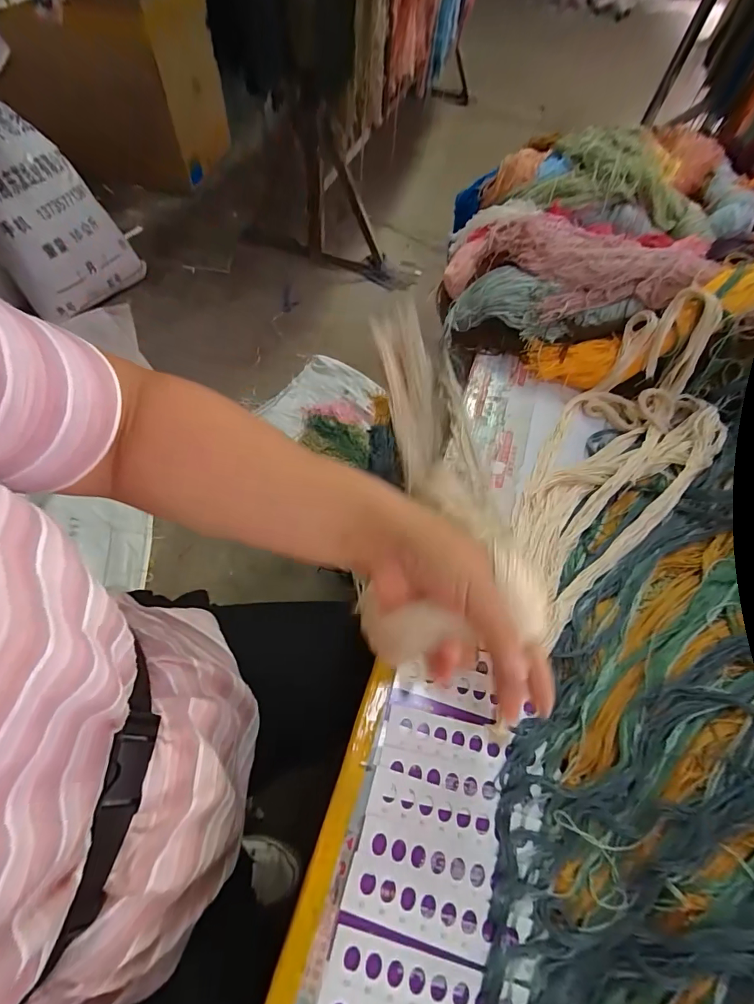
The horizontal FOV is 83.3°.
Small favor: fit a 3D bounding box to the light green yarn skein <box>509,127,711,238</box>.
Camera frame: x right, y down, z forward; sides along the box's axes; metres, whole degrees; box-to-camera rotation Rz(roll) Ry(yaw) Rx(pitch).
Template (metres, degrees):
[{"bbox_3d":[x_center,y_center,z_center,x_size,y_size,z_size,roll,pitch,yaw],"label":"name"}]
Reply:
[{"bbox_3d":[0.351,-0.467,0.617,0.286,0.067,0.118,7,60,0],"label":"light green yarn skein"}]

